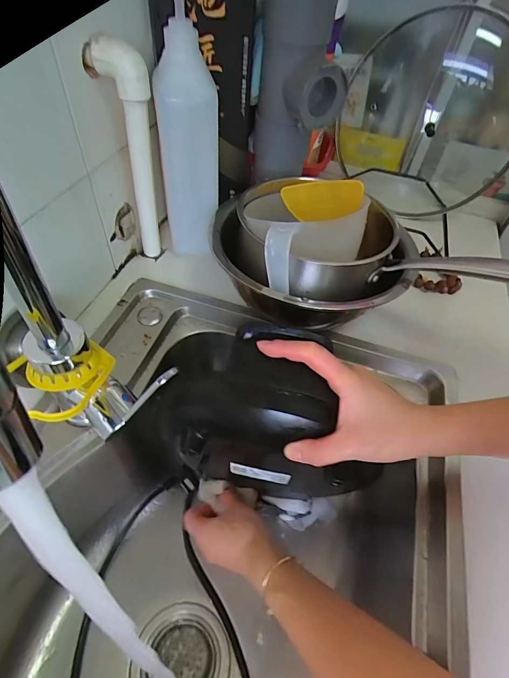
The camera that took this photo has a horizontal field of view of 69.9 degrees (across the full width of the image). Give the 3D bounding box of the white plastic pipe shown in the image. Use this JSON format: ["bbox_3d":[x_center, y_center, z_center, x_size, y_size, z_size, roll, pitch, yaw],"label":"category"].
[{"bbox_3d":[-0.144,-0.214,0.454,0.056,0.249,0.034,-11,54,-14],"label":"white plastic pipe"}]

